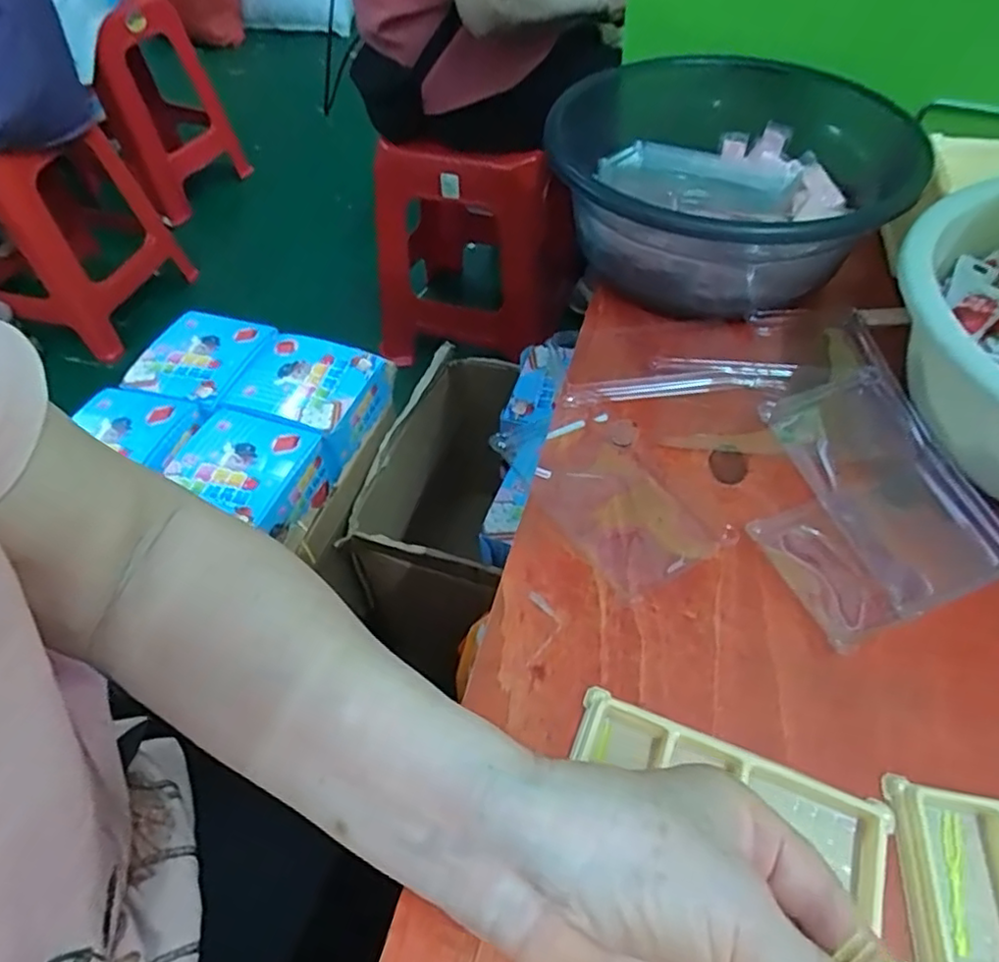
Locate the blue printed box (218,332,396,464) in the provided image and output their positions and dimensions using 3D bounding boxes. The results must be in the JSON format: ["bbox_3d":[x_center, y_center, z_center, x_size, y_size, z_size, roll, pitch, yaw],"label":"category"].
[{"bbox_3d":[-0.252,-0.122,0.867,0.170,0.072,0.167,14,55,13],"label":"blue printed box"}]

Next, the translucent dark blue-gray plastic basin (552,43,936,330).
[{"bbox_3d":[0.164,-0.231,0.498,0.250,0.116,0.261,-1,53,2],"label":"translucent dark blue-gray plastic basin"}]

